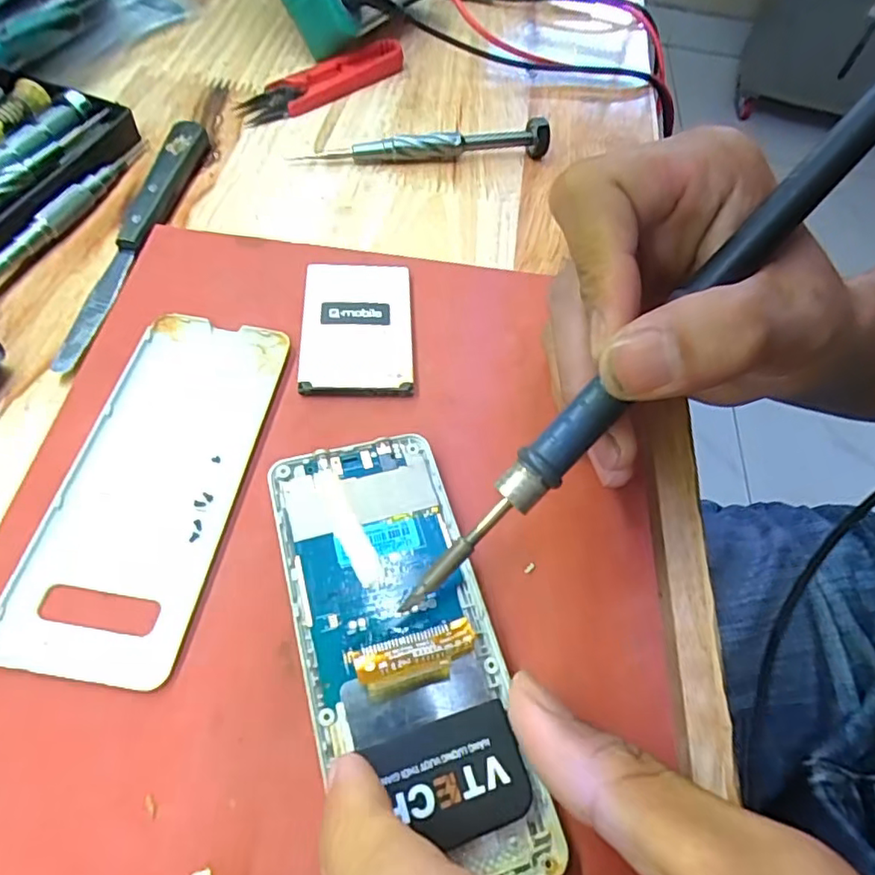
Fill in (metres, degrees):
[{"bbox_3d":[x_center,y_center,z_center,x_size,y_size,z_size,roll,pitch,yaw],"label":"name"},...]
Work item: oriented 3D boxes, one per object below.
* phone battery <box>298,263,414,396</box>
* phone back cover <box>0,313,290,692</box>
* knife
[{"bbox_3d":[-0.030,-0.041,0.220,0.040,0.006,0.061,-1,58,-5],"label":"phone battery"},{"bbox_3d":[-0.086,0.011,0.183,0.048,0.004,0.120,9,58,1],"label":"phone back cover"},{"bbox_3d":[-0.123,-0.083,0.241,0.017,0.010,0.140,7,58,0],"label":"knife"}]

